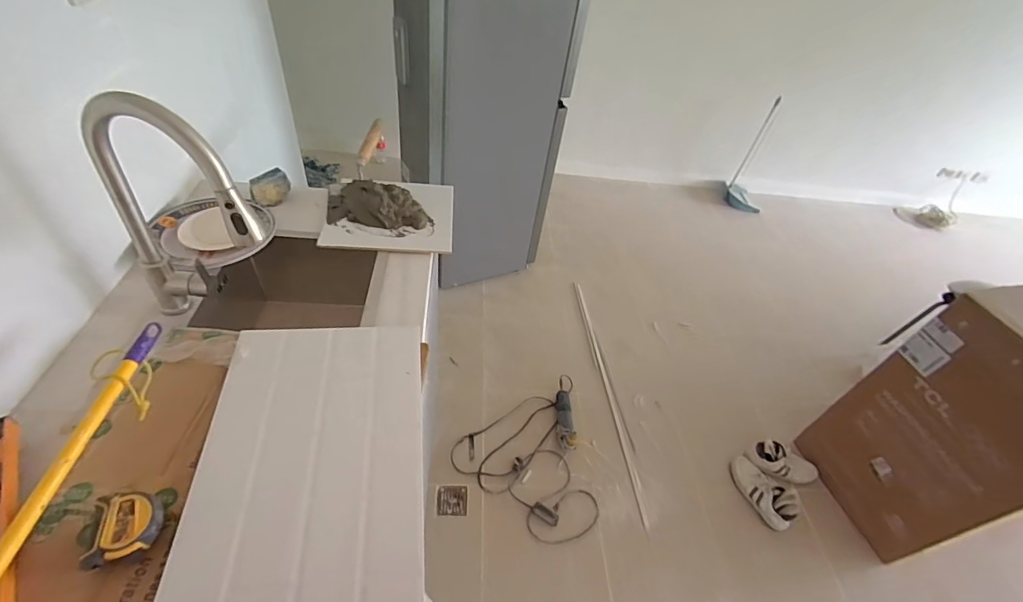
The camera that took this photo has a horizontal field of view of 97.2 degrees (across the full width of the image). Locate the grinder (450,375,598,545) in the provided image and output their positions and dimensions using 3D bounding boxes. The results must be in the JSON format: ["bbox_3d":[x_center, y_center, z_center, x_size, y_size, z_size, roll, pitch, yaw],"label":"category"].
[{"bbox_3d":[0.117,0.609,1.764,0.603,0.081,0.478,-24,54,-24],"label":"grinder"}]

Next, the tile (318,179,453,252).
[{"bbox_3d":[-0.322,-0.218,1.128,0.298,0.072,0.255,0,47,-5],"label":"tile"}]

